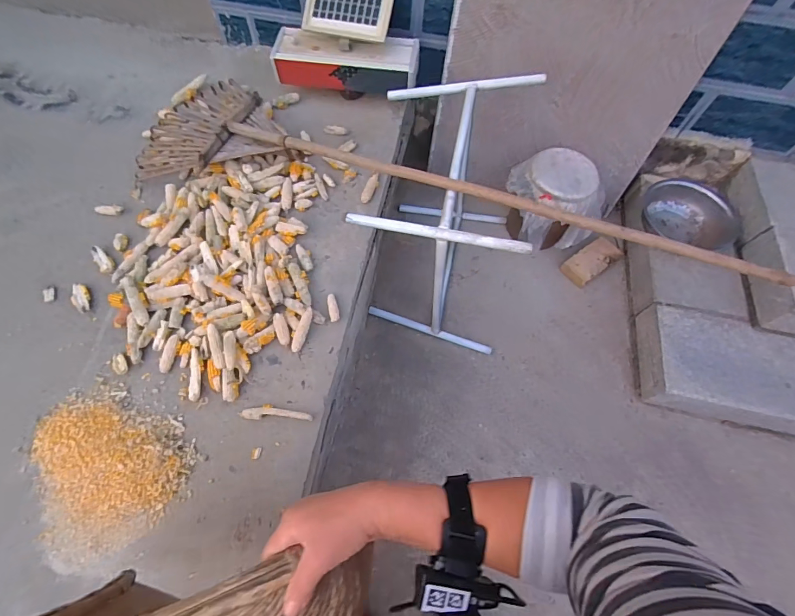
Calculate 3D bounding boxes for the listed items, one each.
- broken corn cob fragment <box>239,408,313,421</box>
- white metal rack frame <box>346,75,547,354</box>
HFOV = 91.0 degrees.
[{"bbox_3d":[-0.292,0.256,0.945,0.172,0.015,0.029,1,61,0],"label":"broken corn cob fragment"},{"bbox_3d":[0.152,-0.282,1.255,0.453,0.631,0.595,10,61,4],"label":"white metal rack frame"}]

